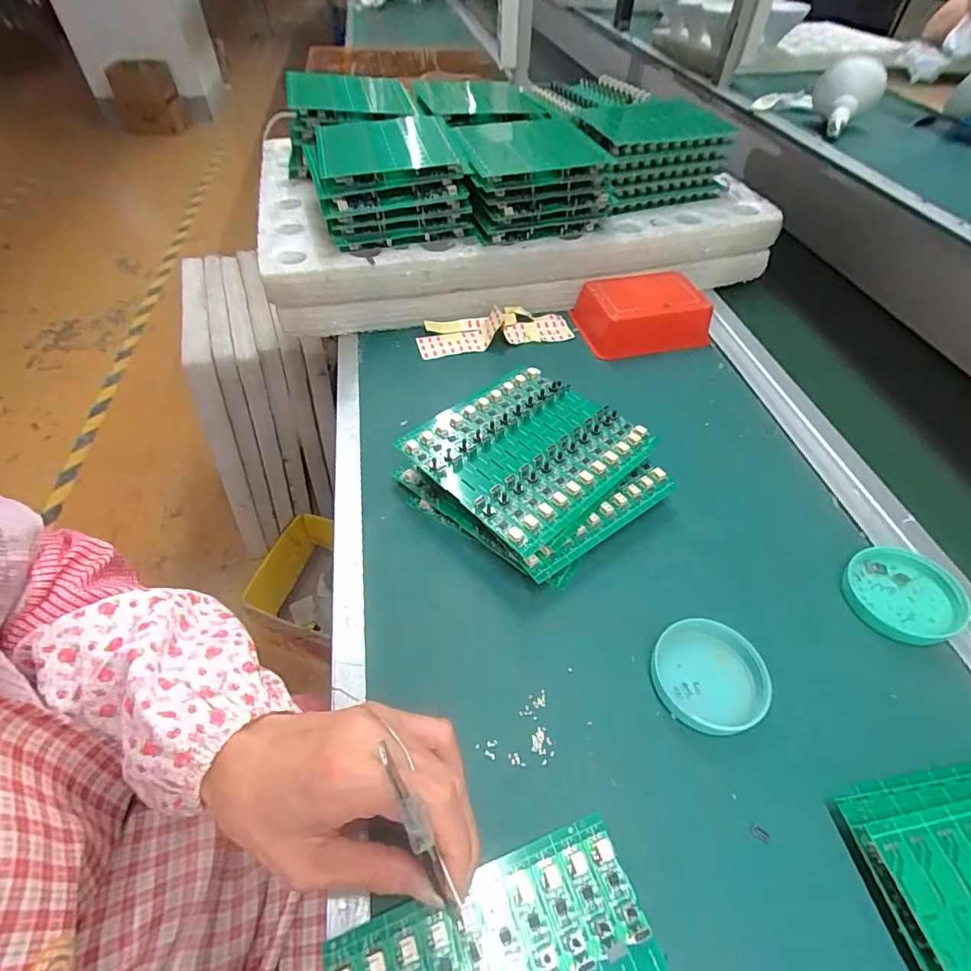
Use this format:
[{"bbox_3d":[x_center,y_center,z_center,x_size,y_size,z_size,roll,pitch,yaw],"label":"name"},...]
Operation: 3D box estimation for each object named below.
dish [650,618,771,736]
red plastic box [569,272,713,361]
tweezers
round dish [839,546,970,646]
[{"bbox_3d":[0.132,0.112,0.301,0.060,0.018,0.063,0,50,-1],"label":"dish"},{"bbox_3d":[0.161,-0.182,0.528,0.127,0.043,0.091,-11,51,-10],"label":"red plastic box"},{"bbox_3d":[-0.023,0.148,0.203,0.007,0.117,0.011,-22,29,-17],"label":"tweezers"},{"bbox_3d":[0.278,0.071,0.337,0.062,0.016,0.066,0,50,0],"label":"round dish"}]

